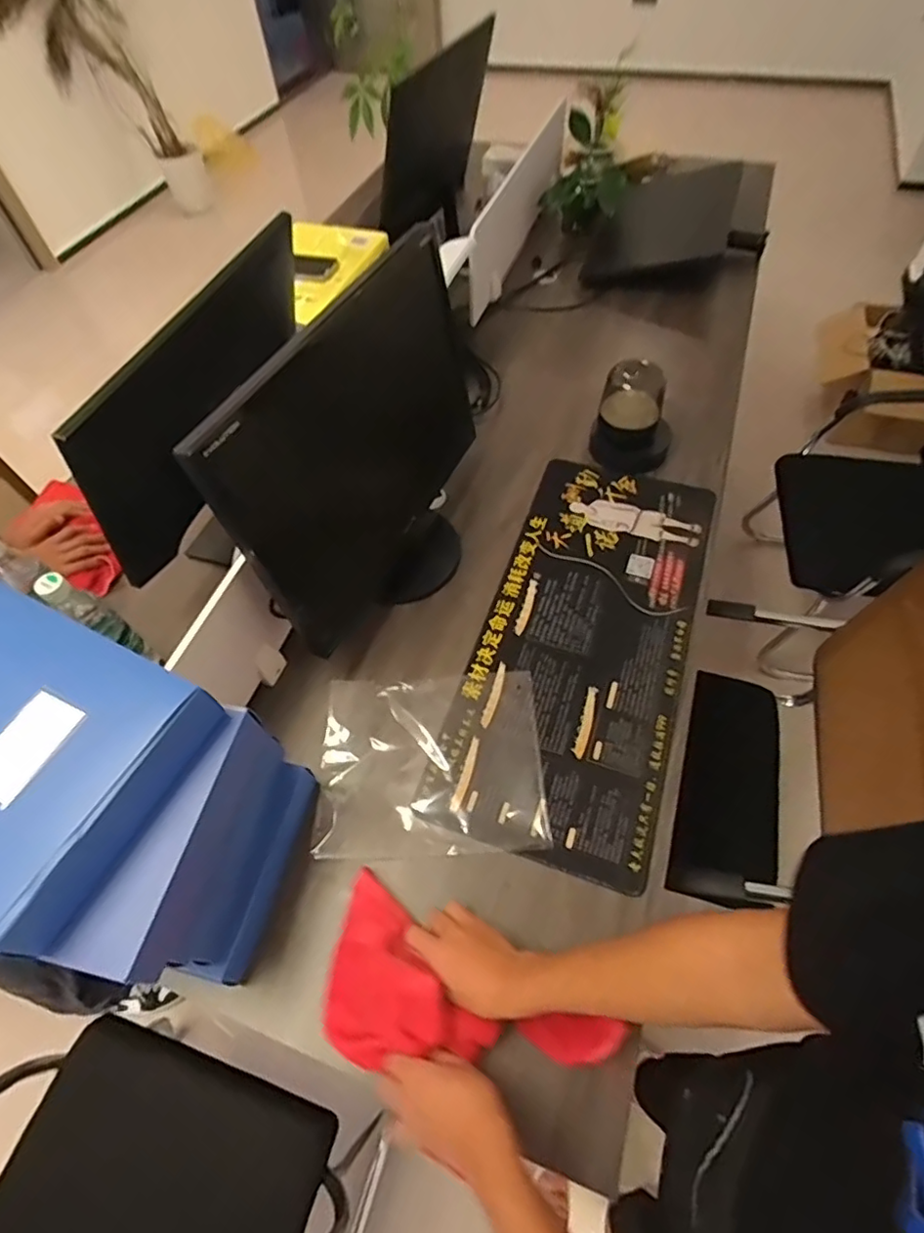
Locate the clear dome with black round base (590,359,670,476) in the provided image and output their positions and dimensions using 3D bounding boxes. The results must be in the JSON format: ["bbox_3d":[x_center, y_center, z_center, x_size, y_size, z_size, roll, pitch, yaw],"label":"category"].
[{"bbox_3d":[0.299,-0.346,1.007,0.130,0.145,0.120,15,59,12],"label":"clear dome with black round base"}]

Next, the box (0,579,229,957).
[{"bbox_3d":[-0.419,0.110,0.534,0.307,0.068,0.228,22,60,17],"label":"box"}]

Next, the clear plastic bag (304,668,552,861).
[{"bbox_3d":[-0.040,0.184,0.764,0.282,0.015,0.231,-3,56,1],"label":"clear plastic bag"}]

